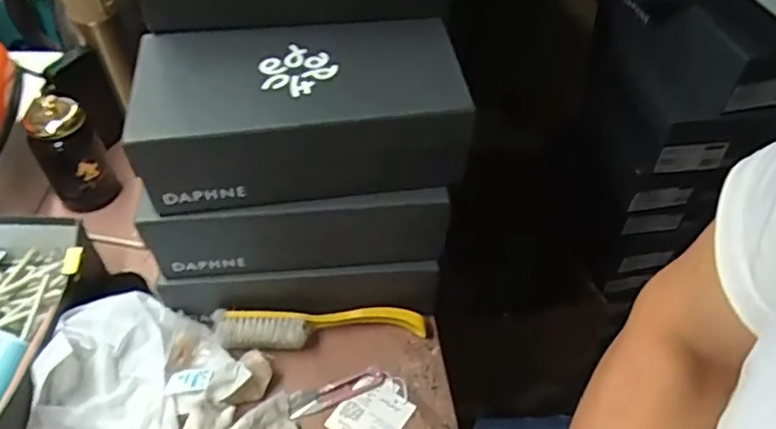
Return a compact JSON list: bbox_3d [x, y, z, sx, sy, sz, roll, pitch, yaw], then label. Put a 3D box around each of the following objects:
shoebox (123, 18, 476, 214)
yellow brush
[{"bbox_3d":[-0.082,-0.099,0.604,0.293,0.096,0.152,-5,49,-5],"label":"shoebox"},{"bbox_3d":[-0.071,0.123,0.697,0.236,0.042,0.043,-3,49,-4],"label":"yellow brush"}]

